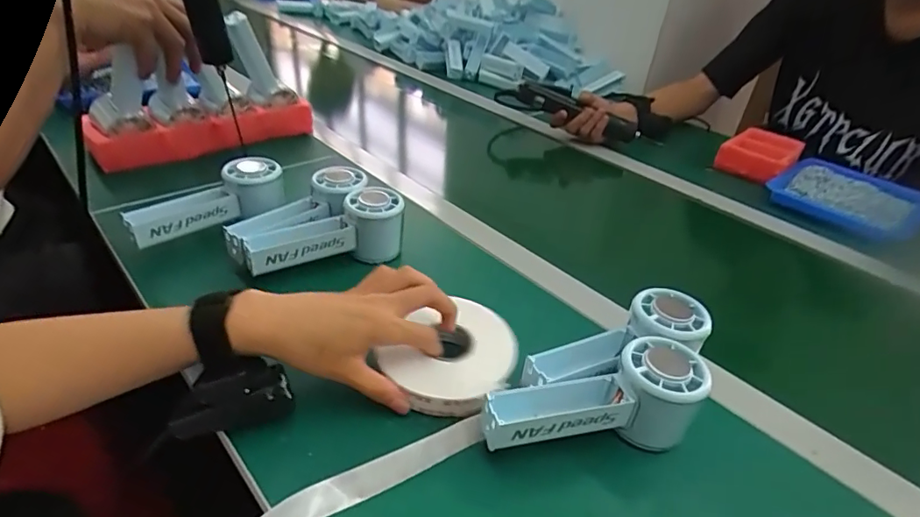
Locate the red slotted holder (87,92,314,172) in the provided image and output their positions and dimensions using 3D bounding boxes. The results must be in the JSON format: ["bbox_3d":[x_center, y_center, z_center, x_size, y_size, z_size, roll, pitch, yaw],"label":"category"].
[{"bbox_3d":[-0.328,-0.168,0.674,0.274,0.047,0.068,-24,44,-38],"label":"red slotted holder"}]

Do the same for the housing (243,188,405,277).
[{"bbox_3d":[-0.129,-0.025,0.484,0.142,0.059,0.051,-14,39,-29],"label":"housing"}]

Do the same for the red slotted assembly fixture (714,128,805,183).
[{"bbox_3d":[0.487,-0.166,0.818,0.135,0.050,0.095,-23,44,-37],"label":"red slotted assembly fixture"}]

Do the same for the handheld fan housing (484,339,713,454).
[{"bbox_3d":[0.091,0.101,0.336,0.147,0.061,0.055,-5,35,-19],"label":"handheld fan housing"}]

